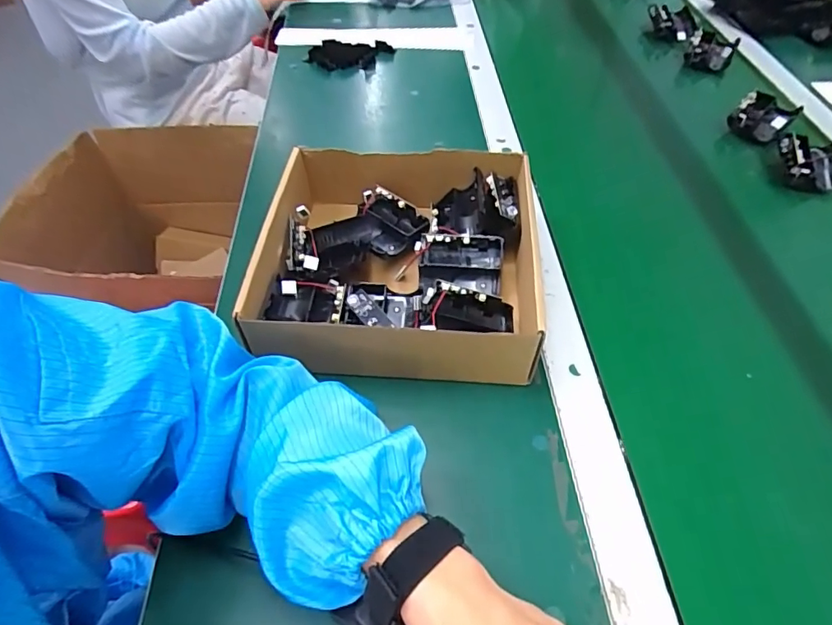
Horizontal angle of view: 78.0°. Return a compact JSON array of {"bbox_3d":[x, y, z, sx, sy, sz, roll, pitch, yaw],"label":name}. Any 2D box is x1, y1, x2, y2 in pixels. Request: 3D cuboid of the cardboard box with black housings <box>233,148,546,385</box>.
[{"bbox_3d":[-0.016,-0.051,0.482,0.237,0.076,0.230,2,52,3],"label":"cardboard box with black housings"}]

